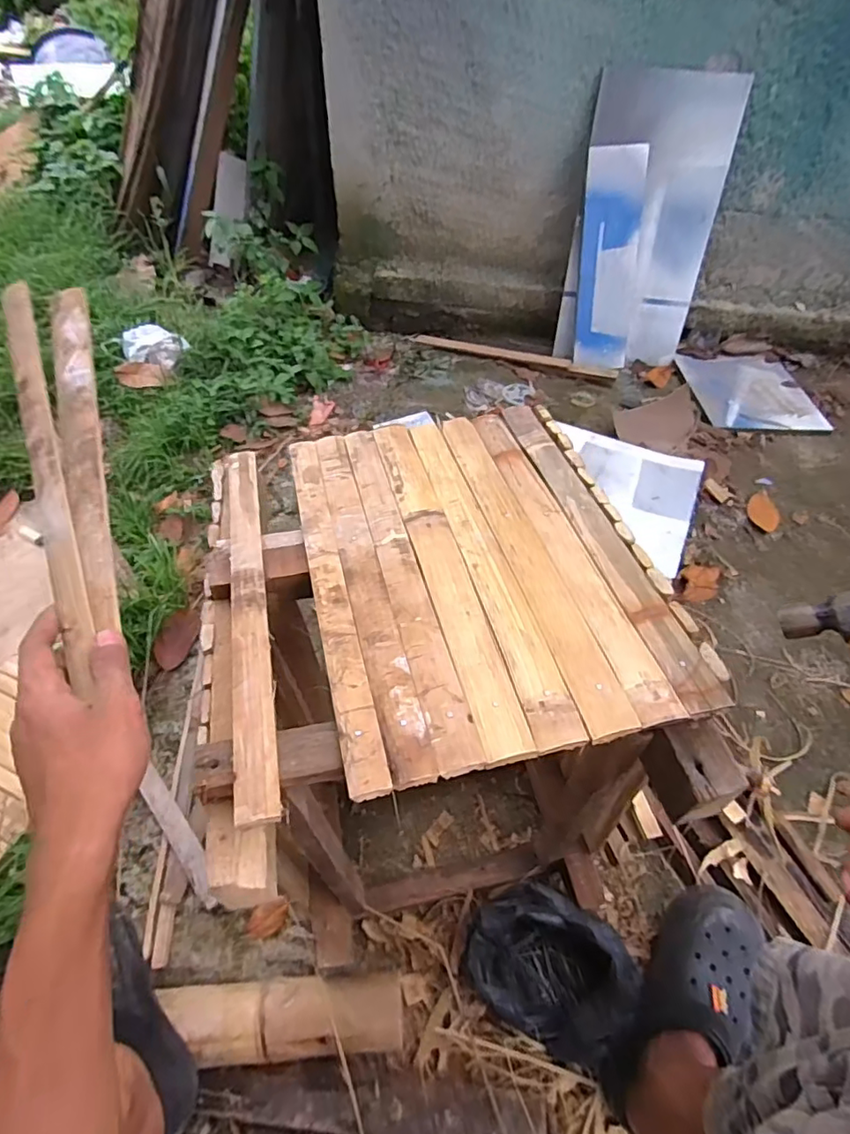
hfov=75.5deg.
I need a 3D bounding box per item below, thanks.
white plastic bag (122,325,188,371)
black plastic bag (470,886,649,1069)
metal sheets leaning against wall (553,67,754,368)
[{"bbox_3d":[-0.737,-0.596,1.483,0.226,0.047,0.124,34,59,23],"label":"white plastic bag"},{"bbox_3d":[0.151,0.488,0.671,0.195,0.097,0.140,24,55,17],"label":"black plastic bag"},{"bbox_3d":[0.567,-0.860,1.428,0.346,0.641,0.060,6,28,3],"label":"metal sheets leaning against wall"}]

